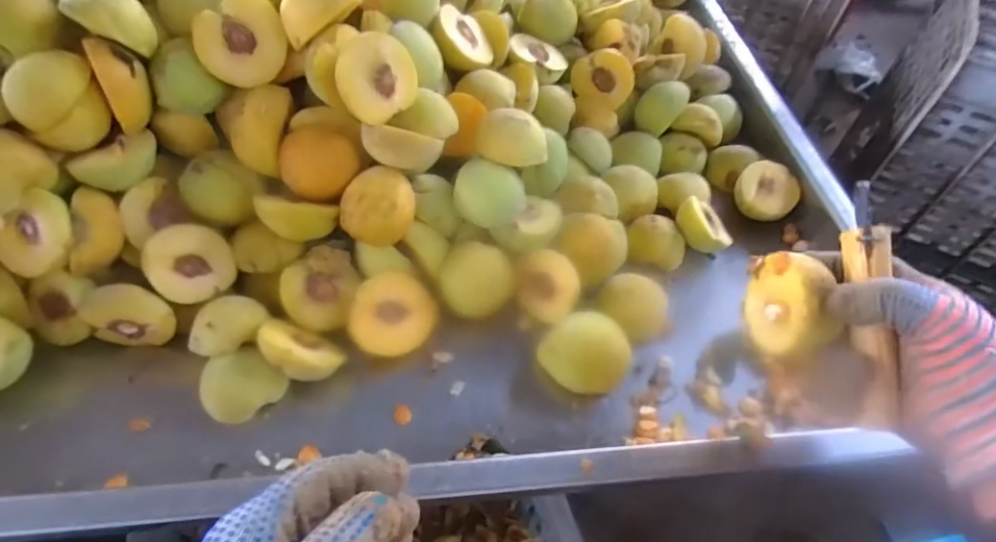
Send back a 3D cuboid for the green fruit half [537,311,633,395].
[{"bbox_3d":[0.068,0.063,0.425,0.057,0.039,0.058,3,53,-3],"label":"green fruit half"}]

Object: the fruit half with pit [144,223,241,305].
[{"bbox_3d":[-0.243,-0.006,0.436,0.032,0.058,0.058,-2,25,48],"label":"fruit half with pit"}]

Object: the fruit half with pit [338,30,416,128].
[{"bbox_3d":[-0.093,-0.147,0.416,0.059,0.060,0.030,-29,43,-24],"label":"fruit half with pit"}]

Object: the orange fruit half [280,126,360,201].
[{"bbox_3d":[-0.141,-0.085,0.442,0.057,0.054,0.030,3,15,-14],"label":"orange fruit half"}]

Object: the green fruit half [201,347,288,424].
[{"bbox_3d":[-0.187,0.079,0.403,0.053,0.027,0.047,-33,62,-26],"label":"green fruit half"}]

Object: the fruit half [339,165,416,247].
[{"bbox_3d":[-0.092,-0.050,0.435,0.050,0.059,0.032,14,6,-31],"label":"fruit half"}]

